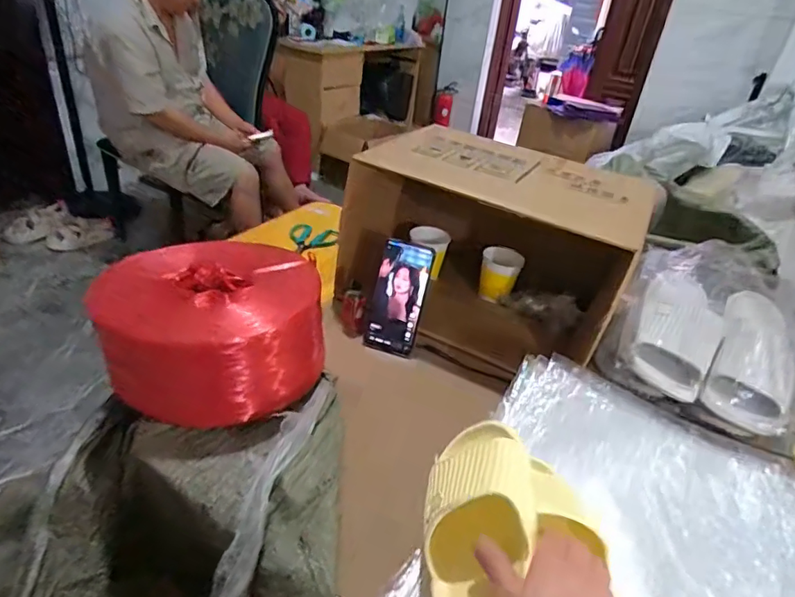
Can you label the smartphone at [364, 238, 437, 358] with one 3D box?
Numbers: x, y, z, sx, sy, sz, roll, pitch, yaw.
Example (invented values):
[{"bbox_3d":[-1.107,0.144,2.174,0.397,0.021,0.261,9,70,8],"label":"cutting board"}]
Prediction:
[{"bbox_3d":[0.002,0.000,0.742,0.072,0.163,0.015,16,12,6],"label":"smartphone"}]

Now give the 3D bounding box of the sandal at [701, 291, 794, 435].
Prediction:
[{"bbox_3d":[0.507,0.064,0.721,0.107,0.070,0.262,21,55,21],"label":"sandal"}]

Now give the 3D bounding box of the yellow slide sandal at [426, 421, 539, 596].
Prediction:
[{"bbox_3d":[0.070,0.204,0.419,0.089,0.057,0.231,8,49,1],"label":"yellow slide sandal"}]

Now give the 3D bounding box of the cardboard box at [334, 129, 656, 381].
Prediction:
[{"bbox_3d":[0.152,-0.078,0.843,0.403,0.290,0.291,20,35,19],"label":"cardboard box"}]

